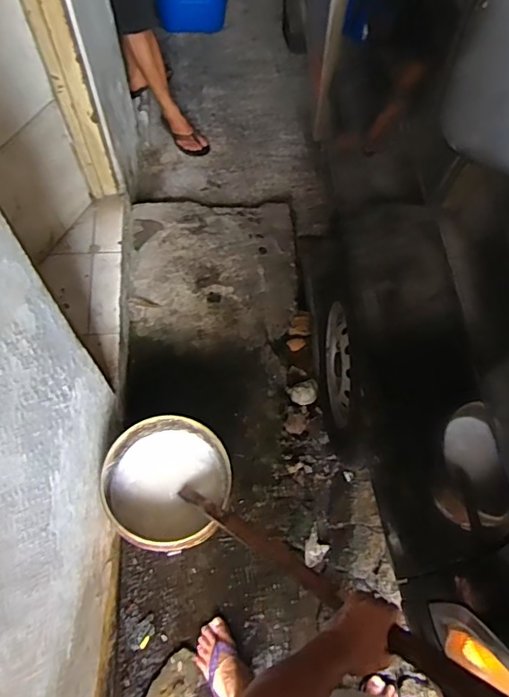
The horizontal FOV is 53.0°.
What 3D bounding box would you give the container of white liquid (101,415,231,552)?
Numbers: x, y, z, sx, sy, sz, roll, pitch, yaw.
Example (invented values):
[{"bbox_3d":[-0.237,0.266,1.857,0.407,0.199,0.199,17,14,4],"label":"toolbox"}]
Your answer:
[{"bbox_3d":[-0.210,0.356,1.305,0.284,0.273,0.295,1,65,-2],"label":"container of white liquid"}]

